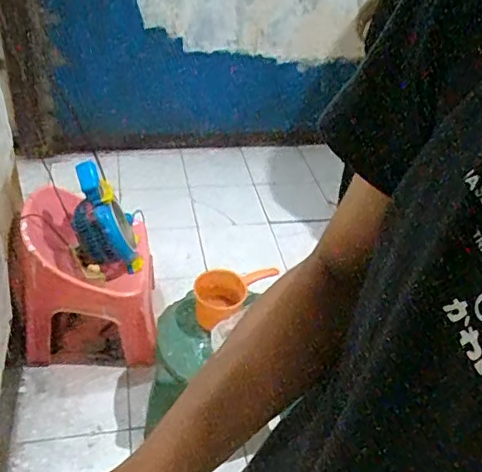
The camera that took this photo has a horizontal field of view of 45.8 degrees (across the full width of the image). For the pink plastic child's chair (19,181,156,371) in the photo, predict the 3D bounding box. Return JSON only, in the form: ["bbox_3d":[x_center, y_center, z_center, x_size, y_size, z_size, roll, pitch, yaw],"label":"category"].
[{"bbox_3d":[-0.433,0.116,1.709,0.356,0.451,0.376,3,38,-3],"label":"pink plastic child's chair"}]

